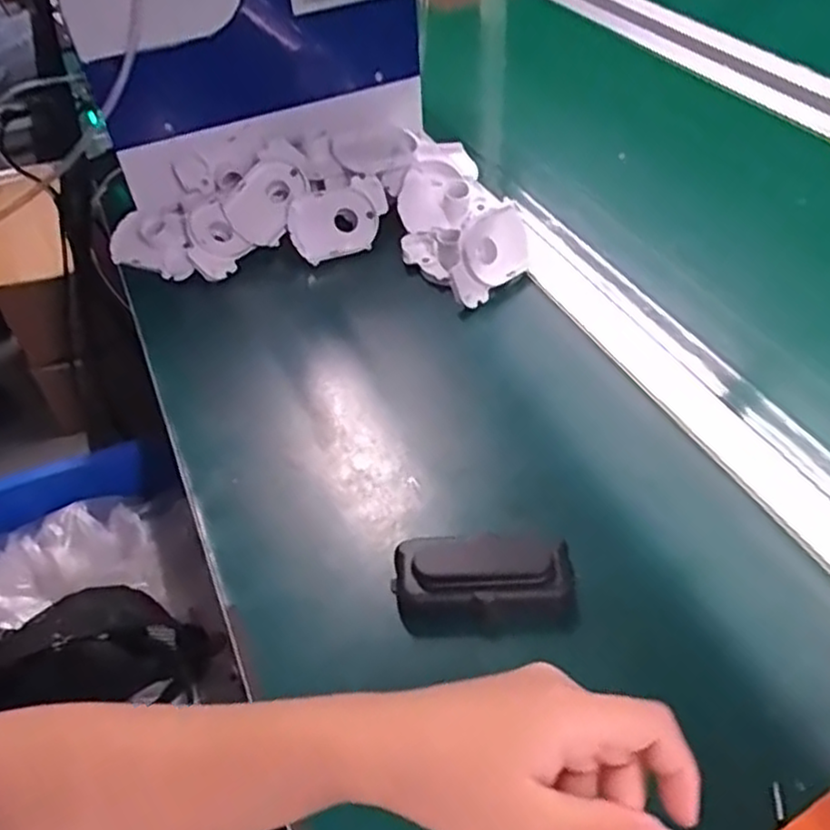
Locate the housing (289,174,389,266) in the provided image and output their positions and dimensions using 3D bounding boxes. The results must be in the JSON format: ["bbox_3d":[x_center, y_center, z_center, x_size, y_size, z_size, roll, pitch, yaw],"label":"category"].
[{"bbox_3d":[-0.076,-0.192,0.725,0.098,0.066,0.038,-17,6,-10],"label":"housing"}]

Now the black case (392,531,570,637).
[{"bbox_3d":[0.042,0.103,0.448,0.111,0.038,0.054,-2,47,2],"label":"black case"}]

